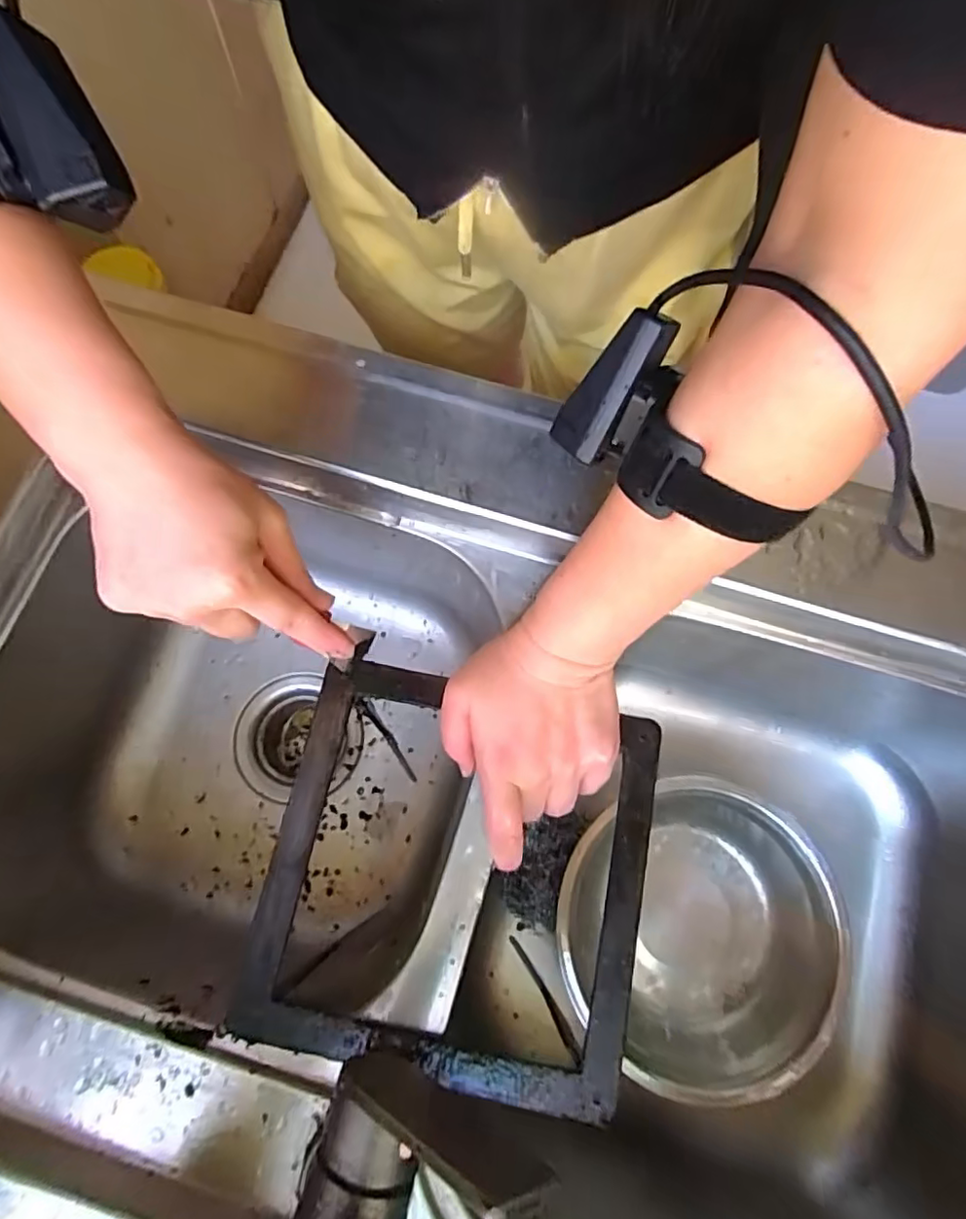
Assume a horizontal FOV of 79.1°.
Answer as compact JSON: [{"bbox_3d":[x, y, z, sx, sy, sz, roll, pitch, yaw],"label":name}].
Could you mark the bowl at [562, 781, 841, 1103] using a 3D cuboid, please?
[{"bbox_3d":[0.164,0.243,0.452,0.204,0.064,0.202,0,73,0],"label":"bowl"}]

